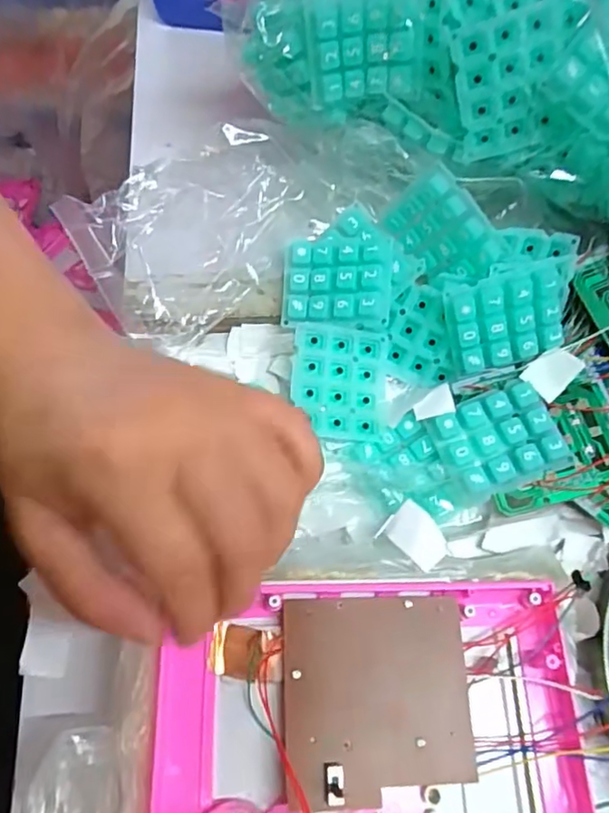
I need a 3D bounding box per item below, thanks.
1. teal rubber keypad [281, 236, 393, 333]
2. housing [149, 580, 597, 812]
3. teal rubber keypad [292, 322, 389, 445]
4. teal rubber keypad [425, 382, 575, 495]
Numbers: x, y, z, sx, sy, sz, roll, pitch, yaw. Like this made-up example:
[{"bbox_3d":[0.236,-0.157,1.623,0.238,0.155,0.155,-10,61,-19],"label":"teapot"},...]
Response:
[{"bbox_3d":[0.017,-0.066,0.318,0.057,0.013,0.050,2,83,16],"label":"teal rubber keypad"},{"bbox_3d":[0.025,0.136,0.229,0.162,0.017,0.130,-2,69,-1],"label":"housing"},{"bbox_3d":[0.018,-0.012,0.311,0.048,0.014,0.058,3,66,-1],"label":"teal rubber keypad"},{"bbox_3d":[0.098,0.015,0.294,0.057,0.007,0.045,-17,68,-10],"label":"teal rubber keypad"}]

